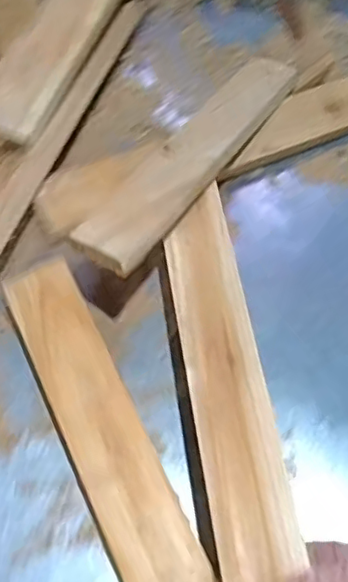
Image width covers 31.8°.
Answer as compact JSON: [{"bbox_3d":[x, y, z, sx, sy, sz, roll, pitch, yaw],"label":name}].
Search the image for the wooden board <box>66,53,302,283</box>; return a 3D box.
[{"bbox_3d":[0.026,-0.155,0.670,0.076,0.026,0.390,27,54,17],"label":"wooden board"}]

